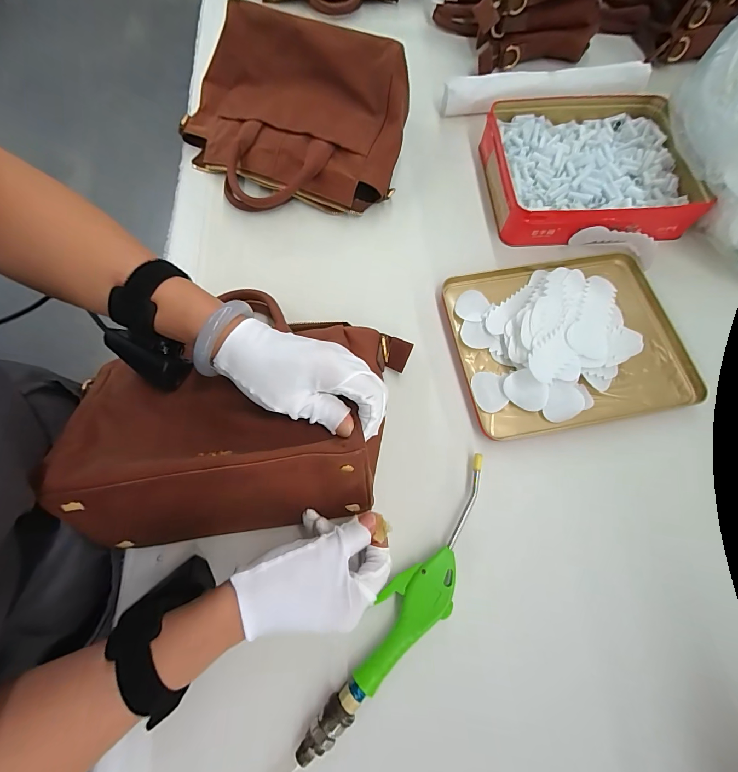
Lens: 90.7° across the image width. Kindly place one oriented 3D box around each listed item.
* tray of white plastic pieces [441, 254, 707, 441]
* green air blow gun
[{"bbox_3d":[0.228,-0.058,0.409,0.255,0.025,0.197,-9,71,-4],"label":"tray of white plastic pieces"},{"bbox_3d":[0.041,0.188,0.320,0.048,0.020,0.275,33,74,11],"label":"green air blow gun"}]

